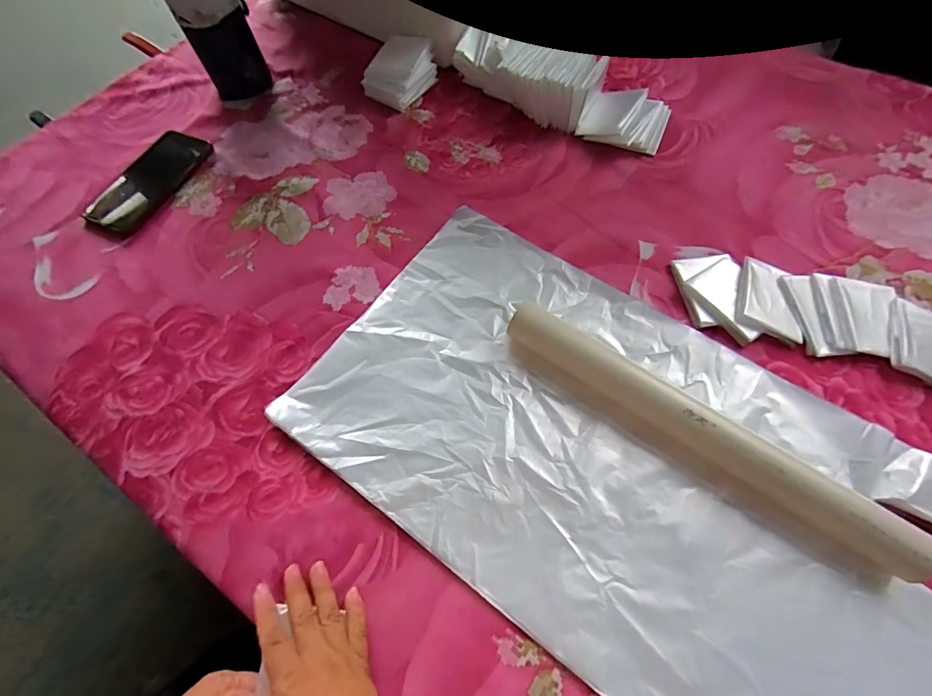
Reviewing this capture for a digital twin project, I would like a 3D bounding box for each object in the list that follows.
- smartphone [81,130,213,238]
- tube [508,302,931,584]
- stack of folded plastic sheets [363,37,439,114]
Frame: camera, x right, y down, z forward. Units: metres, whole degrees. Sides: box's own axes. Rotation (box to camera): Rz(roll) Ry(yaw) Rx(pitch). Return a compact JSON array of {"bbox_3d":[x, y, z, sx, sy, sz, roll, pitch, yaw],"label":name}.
[{"bbox_3d":[-0.399,-0.212,0.542,0.080,0.016,0.162,26,69,14],"label":"smartphone"},{"bbox_3d":[0.190,0.066,0.367,0.350,0.042,0.033,33,71,16],"label":"tube"},{"bbox_3d":[-0.088,-0.378,0.589,0.066,0.049,0.097,31,70,15],"label":"stack of folded plastic sheets"}]

